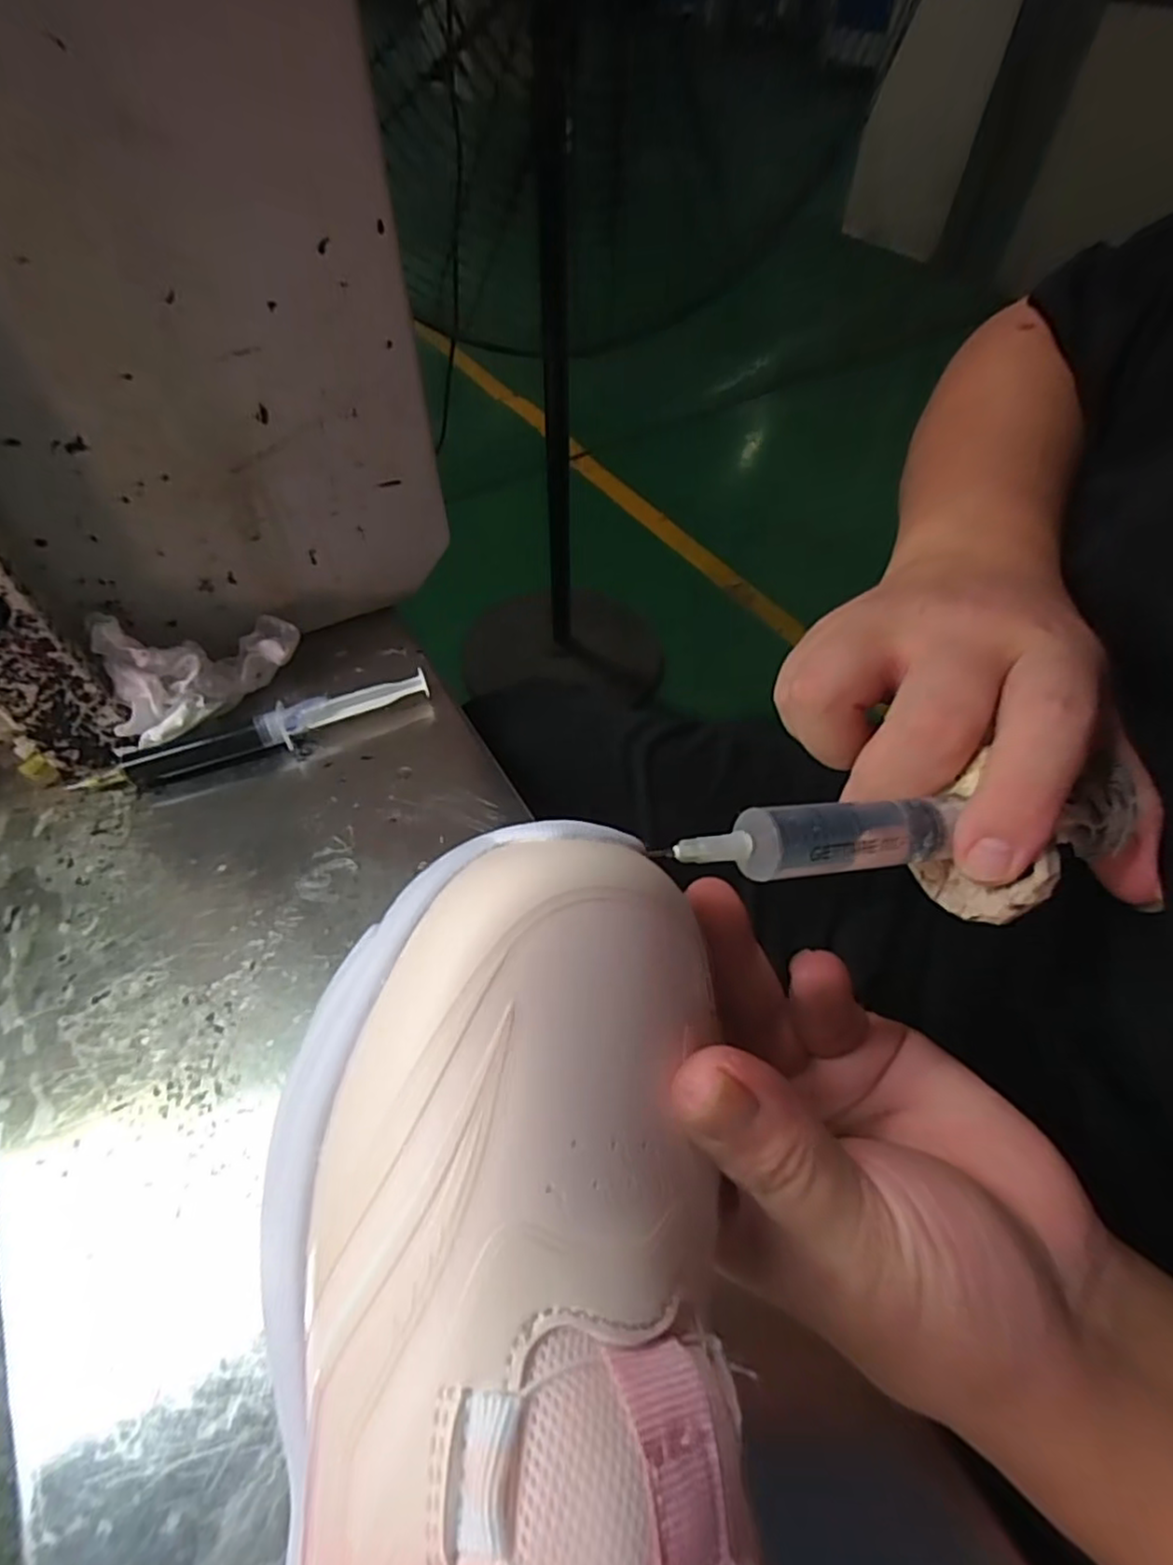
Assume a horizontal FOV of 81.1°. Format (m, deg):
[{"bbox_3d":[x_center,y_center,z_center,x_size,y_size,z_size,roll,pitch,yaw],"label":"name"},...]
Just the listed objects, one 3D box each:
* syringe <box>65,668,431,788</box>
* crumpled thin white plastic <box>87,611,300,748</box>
[{"bbox_3d":[-0.165,-0.025,0.353,0.169,0.018,0.018,-21,56,-13],"label":"syringe"},{"bbox_3d":[-0.202,-0.063,0.353,0.045,0.060,0.100,33,62,23],"label":"crumpled thin white plastic"}]

